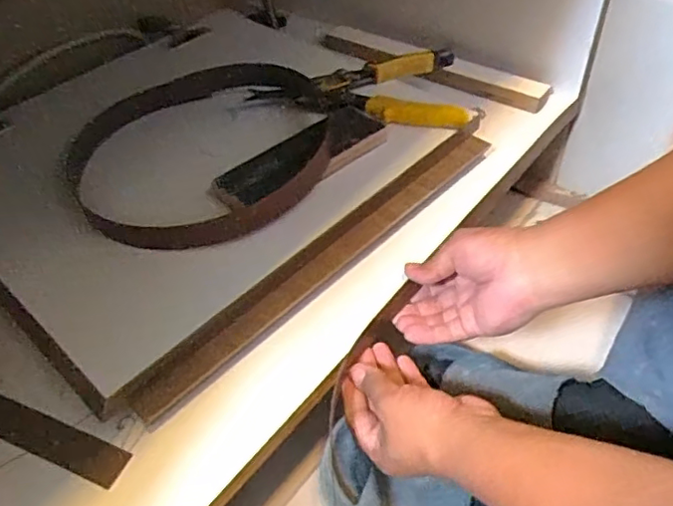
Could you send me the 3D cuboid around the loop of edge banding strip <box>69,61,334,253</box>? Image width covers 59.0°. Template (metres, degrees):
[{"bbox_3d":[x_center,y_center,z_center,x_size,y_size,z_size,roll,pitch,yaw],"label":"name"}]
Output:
[{"bbox_3d":[-0.133,-0.112,0.594,0.270,0.046,0.262,-2,46,2],"label":"loop of edge banding strip"}]

